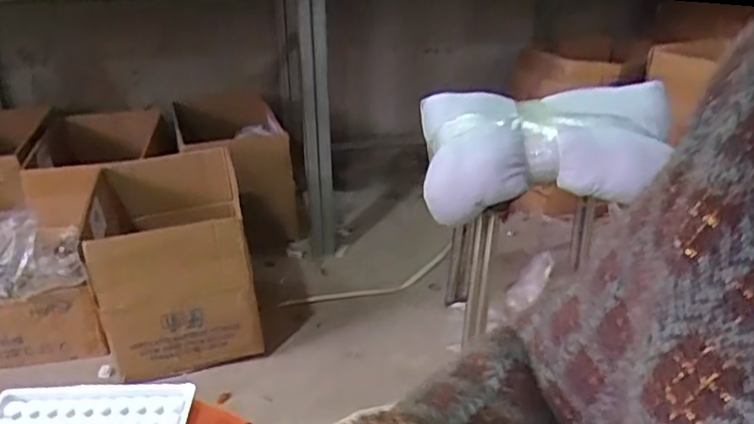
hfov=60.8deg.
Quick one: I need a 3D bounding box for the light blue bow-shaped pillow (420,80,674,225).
[{"bbox_3d":[0.289,-0.106,1.079,0.427,0.130,0.324,1,44,-1],"label":"light blue bow-shaped pillow"}]

